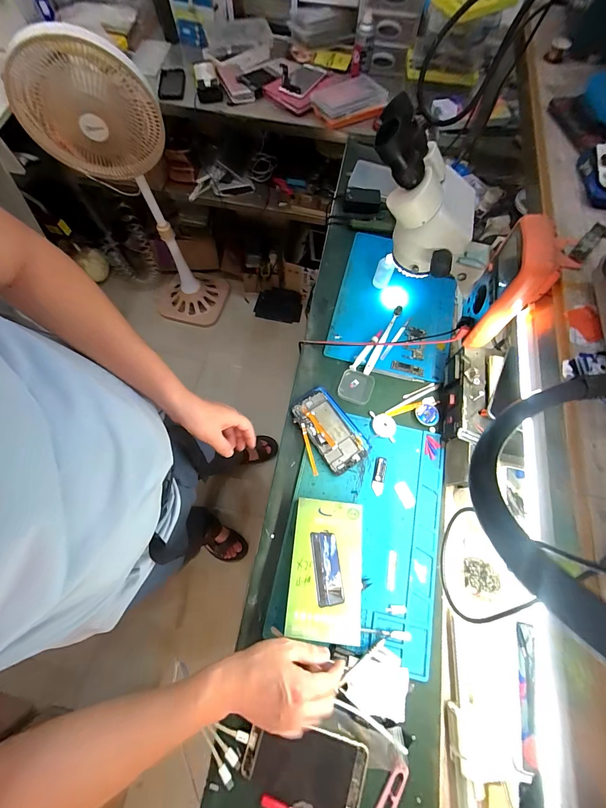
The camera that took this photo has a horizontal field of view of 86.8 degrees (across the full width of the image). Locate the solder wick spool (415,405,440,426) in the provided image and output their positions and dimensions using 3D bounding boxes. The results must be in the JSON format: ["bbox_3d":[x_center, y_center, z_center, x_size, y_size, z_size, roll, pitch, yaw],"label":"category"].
[{"bbox_3d":[0.234,0.022,0.604,0.042,0.008,0.039,0,69,0],"label":"solder wick spool"}]

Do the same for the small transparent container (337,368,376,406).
[{"bbox_3d":[0.103,-0.032,0.629,0.064,0.012,0.063,19,70,7],"label":"small transparent container"}]

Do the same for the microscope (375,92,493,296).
[{"bbox_3d":[0.190,-0.297,0.511,0.128,0.289,0.115,-5,63,41],"label":"microscope"}]

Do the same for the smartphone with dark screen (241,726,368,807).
[{"bbox_3d":[0.002,0.476,0.420,0.156,0.013,0.077,11,70,4],"label":"smartphone with dark screen"}]

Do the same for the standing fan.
[{"bbox_3d":[-0.548,-0.669,1.150,0.362,0.981,0.289,-23,71,-10],"label":"standing fan"}]

